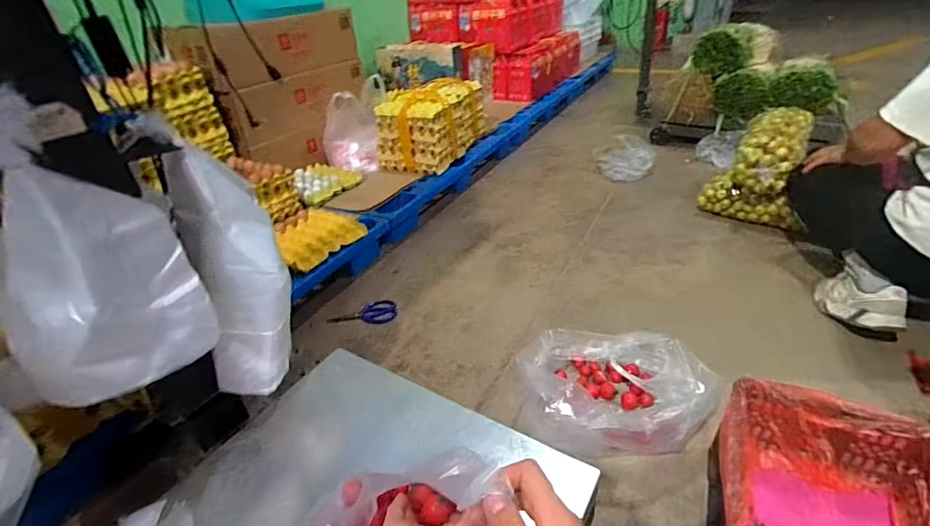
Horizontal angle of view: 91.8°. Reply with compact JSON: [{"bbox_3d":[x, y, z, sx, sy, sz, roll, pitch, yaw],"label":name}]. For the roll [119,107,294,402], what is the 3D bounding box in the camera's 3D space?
[{"bbox_3d":[-0.413,-0.007,0.792,0.169,0.507,0.120,-20,12,-22],"label":"roll"}]

